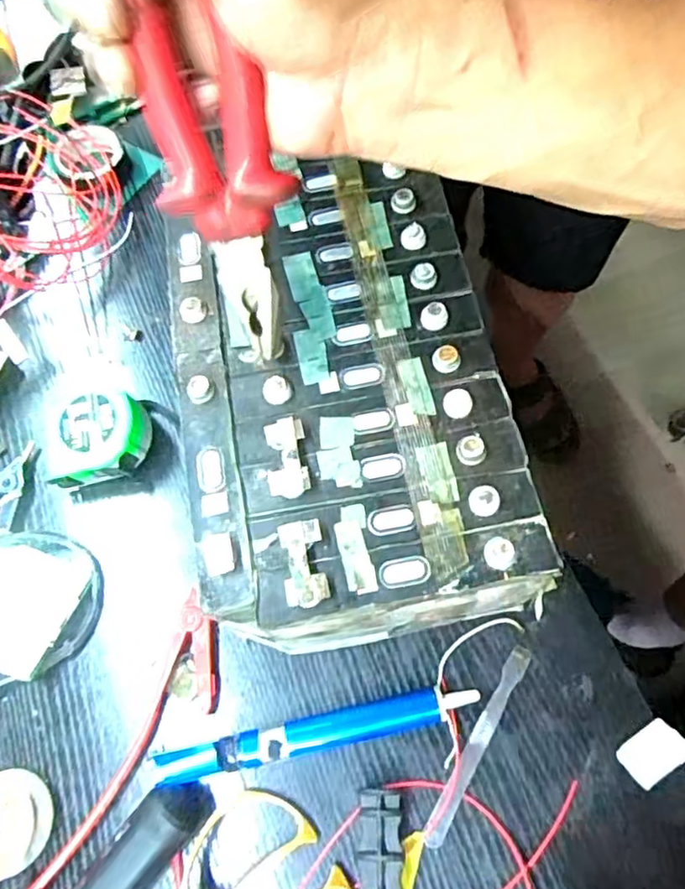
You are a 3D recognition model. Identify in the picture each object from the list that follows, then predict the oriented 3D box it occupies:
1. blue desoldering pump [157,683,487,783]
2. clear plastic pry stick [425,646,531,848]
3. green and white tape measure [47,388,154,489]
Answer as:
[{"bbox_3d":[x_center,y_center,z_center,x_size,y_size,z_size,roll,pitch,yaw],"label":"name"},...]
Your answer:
[{"bbox_3d":[-0.017,0.167,0.368,0.189,0.020,0.019,-12,67,-2],"label":"blue desoldering pump"},{"bbox_3d":[0.079,0.172,0.369,0.012,0.007,0.119,29,72,14],"label":"clear plastic pry stick"},{"bbox_3d":[-0.163,-0.004,0.435,0.067,0.042,0.062,-2,67,2],"label":"green and white tape measure"}]

